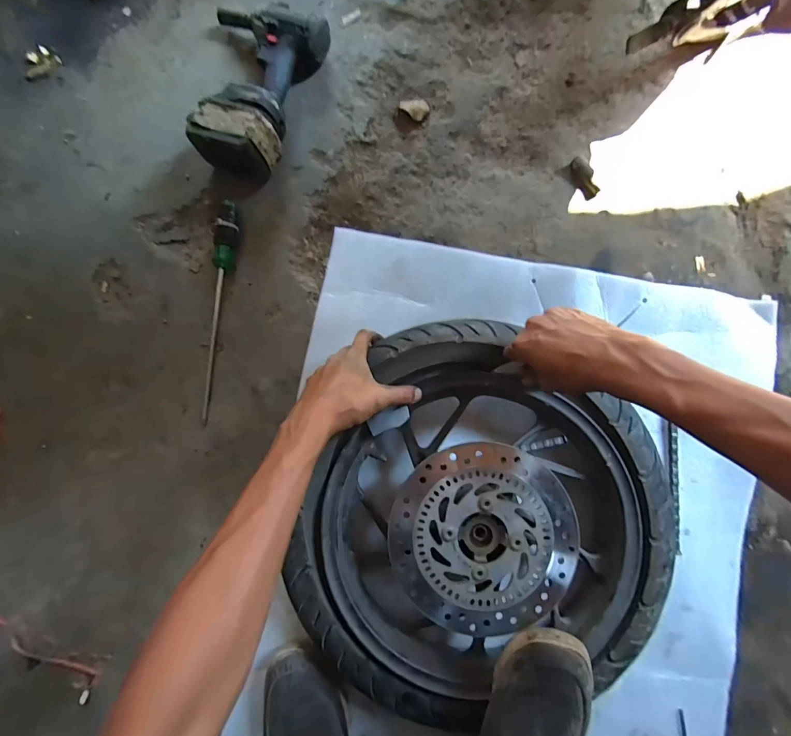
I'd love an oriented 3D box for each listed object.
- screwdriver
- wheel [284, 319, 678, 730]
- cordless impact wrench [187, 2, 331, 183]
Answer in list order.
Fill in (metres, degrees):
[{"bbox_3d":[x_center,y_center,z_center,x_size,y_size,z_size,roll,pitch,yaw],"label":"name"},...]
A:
[{"bbox_3d":[-0.270,-0.087,0.598,0.034,0.028,0.333,4,84,4],"label":"screwdriver"},{"bbox_3d":[0.111,0.203,0.489,0.420,0.102,0.438,0,83,3],"label":"wheel"},{"bbox_3d":[-0.215,-0.432,0.612,0.184,0.089,0.274,8,84,4],"label":"cordless impact wrench"}]

